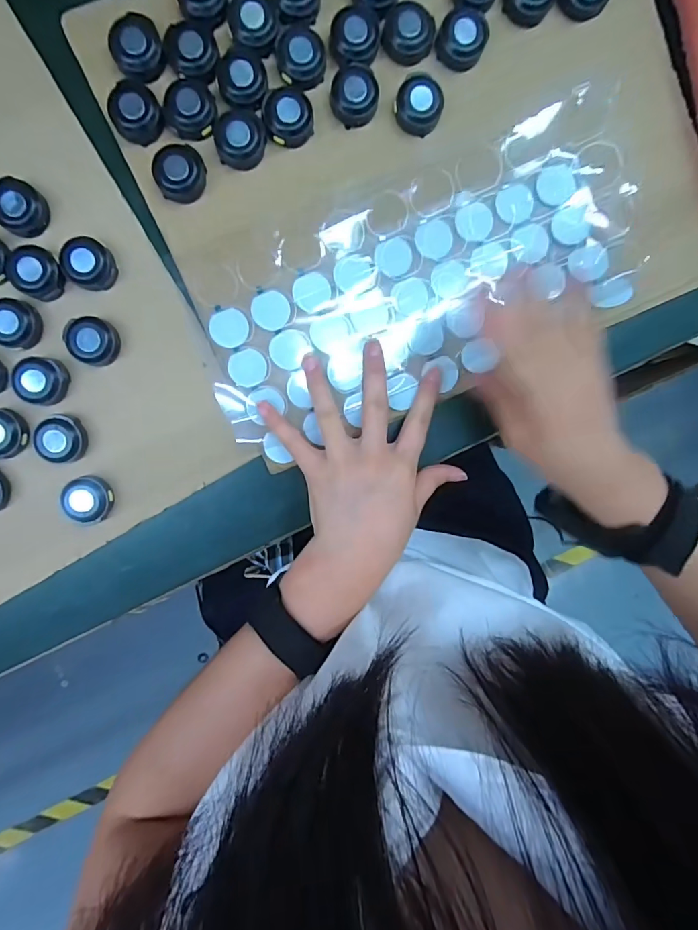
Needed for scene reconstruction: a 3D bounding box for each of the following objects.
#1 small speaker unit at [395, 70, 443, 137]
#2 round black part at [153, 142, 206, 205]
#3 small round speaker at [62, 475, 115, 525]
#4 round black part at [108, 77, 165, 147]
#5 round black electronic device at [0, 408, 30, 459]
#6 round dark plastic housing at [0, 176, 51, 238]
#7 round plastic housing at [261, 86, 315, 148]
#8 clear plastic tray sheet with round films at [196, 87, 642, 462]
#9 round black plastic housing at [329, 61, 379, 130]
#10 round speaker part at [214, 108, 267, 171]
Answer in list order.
[{"bbox_3d":[0.044,-0.224,0.282,0.029,0.010,0.029,-1,99,-5],"label":"small speaker unit"},{"bbox_3d":[-0.103,-0.178,0.276,0.029,0.010,0.029,-1,99,-5],"label":"round black part"},{"bbox_3d":[-0.172,0.023,0.297,0.029,0.012,0.031,-1,99,-5],"label":"small round speaker"},{"bbox_3d":[-0.128,-0.212,0.269,0.029,0.010,0.032,-42,99,2],"label":"round black part"},{"bbox_3d":[-0.221,-0.019,0.284,0.031,0.012,0.028,-32,100,1],"label":"round black electronic device"},{"bbox_3d":[-0.200,-0.156,0.273,0.030,0.012,0.029,-1,99,-5],"label":"round dark plastic housing"},{"bbox_3d":[-0.037,-0.215,0.276,0.029,0.009,0.032,-12,99,-3],"label":"round plastic housing"},{"bbox_3d":[0.051,-0.120,0.294,0.304,0.017,0.132,-26,98,0],"label":"clear plastic tray sheet with round films"},{"bbox_3d":[0.004,-0.228,0.276,0.028,0.014,0.031,33,95,-9],"label":"round black plastic housing"},{"bbox_3d":[-0.066,-0.200,0.274,0.030,0.012,0.032,-1,99,-5],"label":"round speaker part"}]

